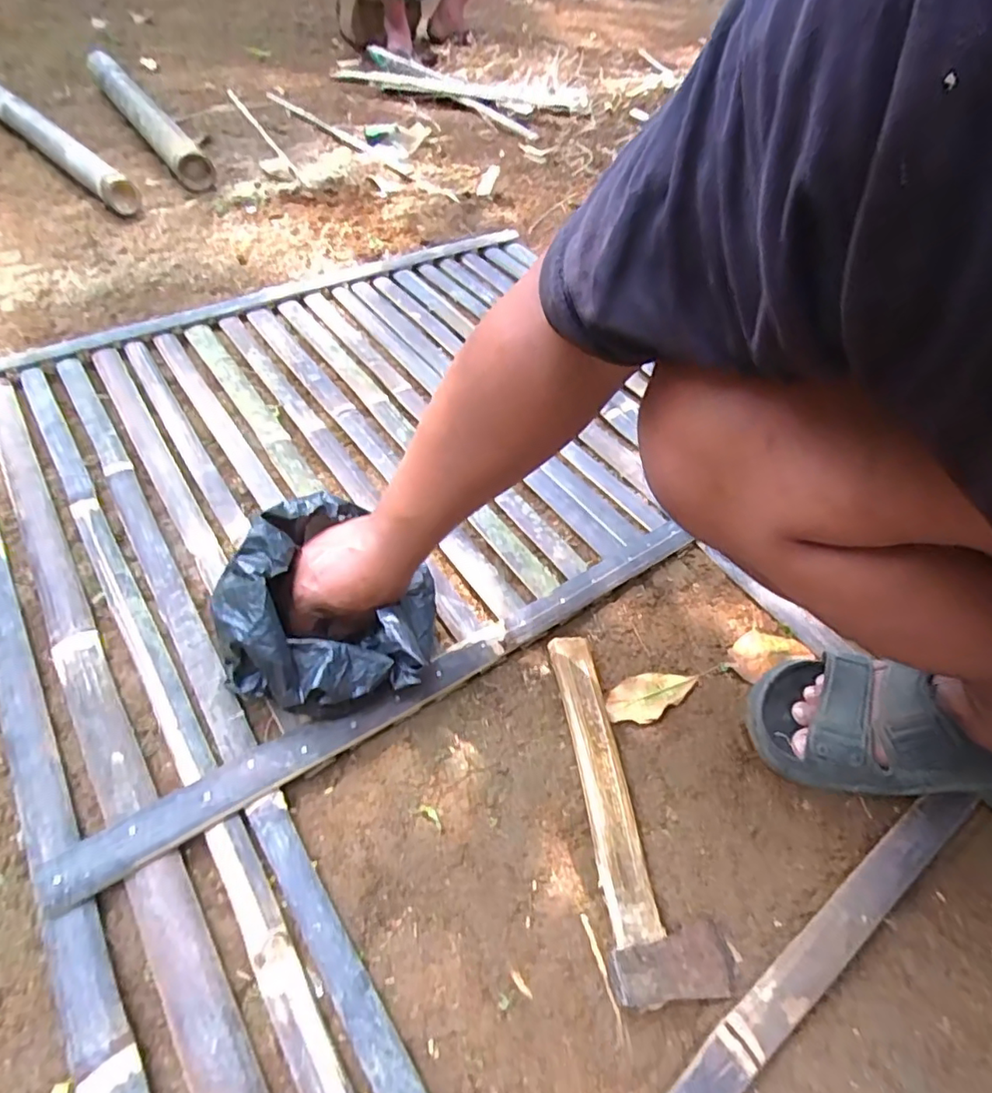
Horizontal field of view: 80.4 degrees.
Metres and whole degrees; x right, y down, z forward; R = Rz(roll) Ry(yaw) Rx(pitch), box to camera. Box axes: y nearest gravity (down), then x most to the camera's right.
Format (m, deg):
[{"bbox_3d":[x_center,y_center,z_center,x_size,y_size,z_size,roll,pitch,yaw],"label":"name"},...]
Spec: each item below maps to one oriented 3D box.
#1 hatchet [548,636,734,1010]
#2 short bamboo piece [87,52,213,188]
[{"bbox_3d":[0.107,0.196,0.469,0.084,0.027,0.264,-3,51,-7],"label":"hatchet"},{"bbox_3d":[-0.787,-0.979,1.297,0.077,0.087,0.767,-27,58,-24],"label":"short bamboo piece"}]

